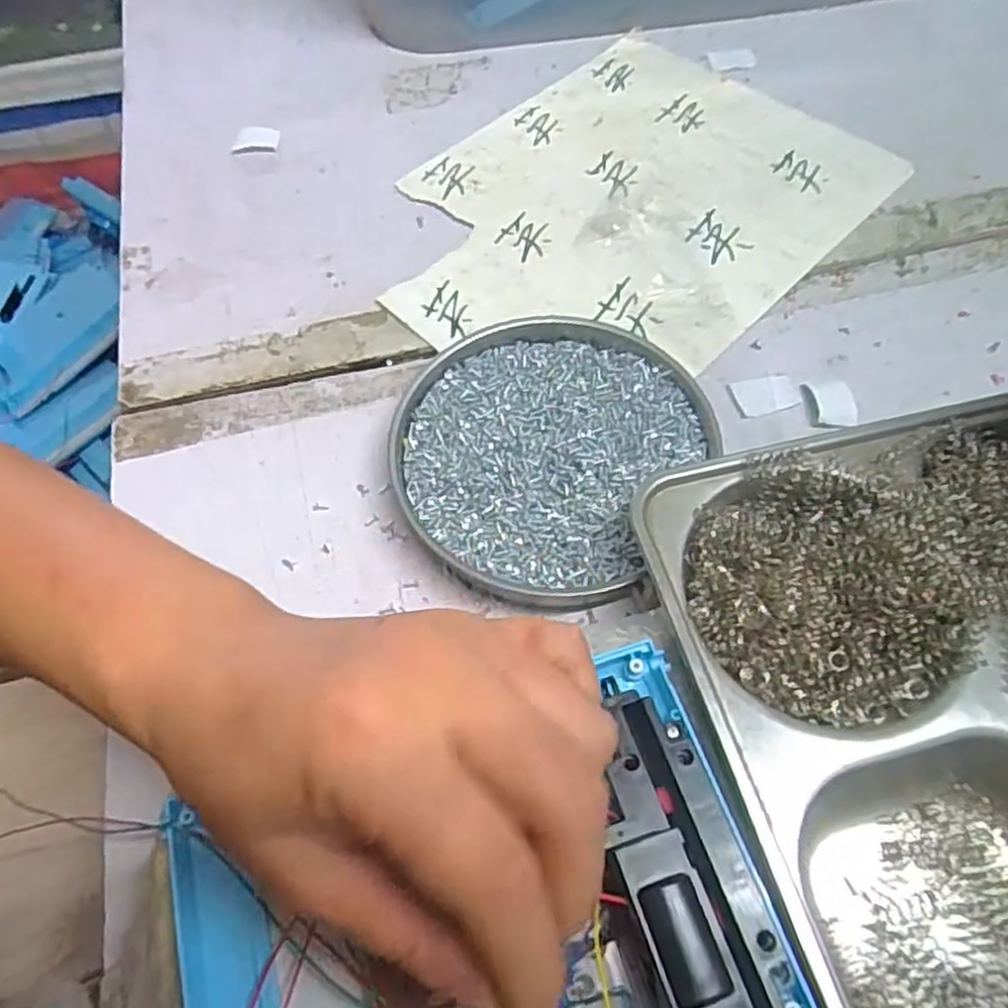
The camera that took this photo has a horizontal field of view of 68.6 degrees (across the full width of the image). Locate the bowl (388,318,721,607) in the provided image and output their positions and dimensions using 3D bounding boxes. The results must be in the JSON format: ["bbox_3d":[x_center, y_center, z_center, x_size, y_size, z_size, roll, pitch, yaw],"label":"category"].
[{"bbox_3d":[0.018,-0.025,0.322,0.126,0.021,0.130,-1,60,2],"label":"bowl"}]

